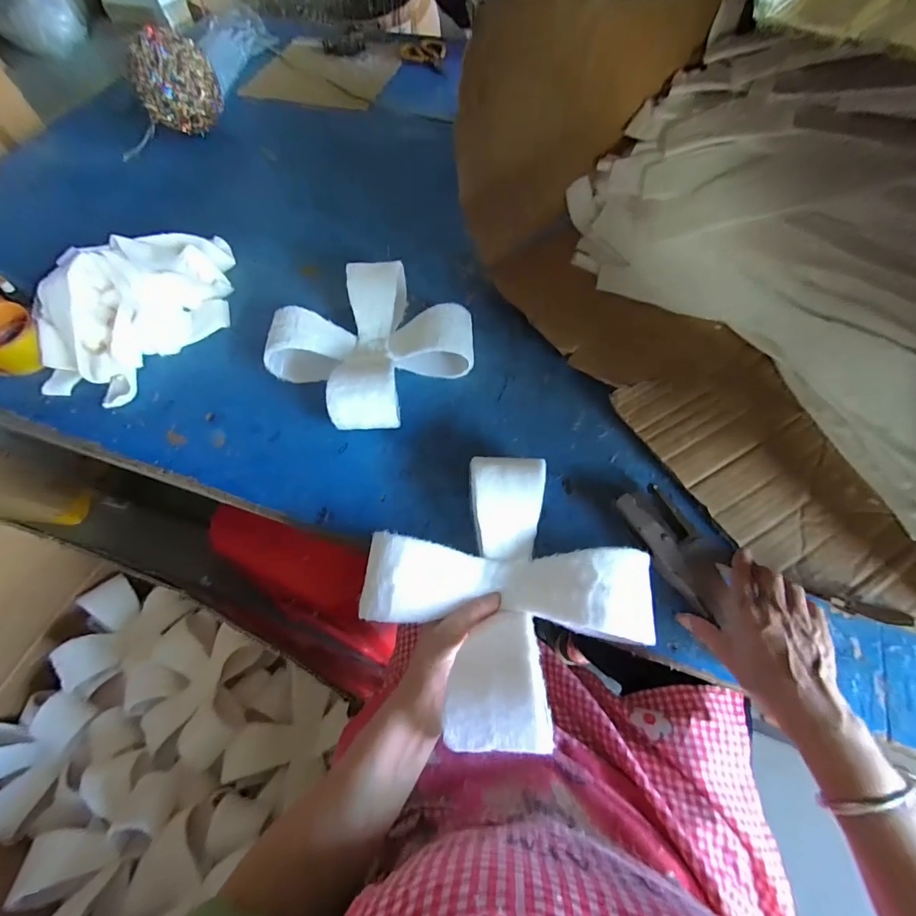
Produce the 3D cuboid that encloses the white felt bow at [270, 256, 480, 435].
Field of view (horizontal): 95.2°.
[{"bbox_3d":[-0.108,-0.148,0.548,0.215,0.068,0.228,39,71,20],"label":"white felt bow"}]

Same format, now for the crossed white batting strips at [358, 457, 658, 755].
[{"bbox_3d":[0.041,0.113,0.377,0.216,0.062,0.212,-37,66,-15],"label":"crossed white batting strips"}]

